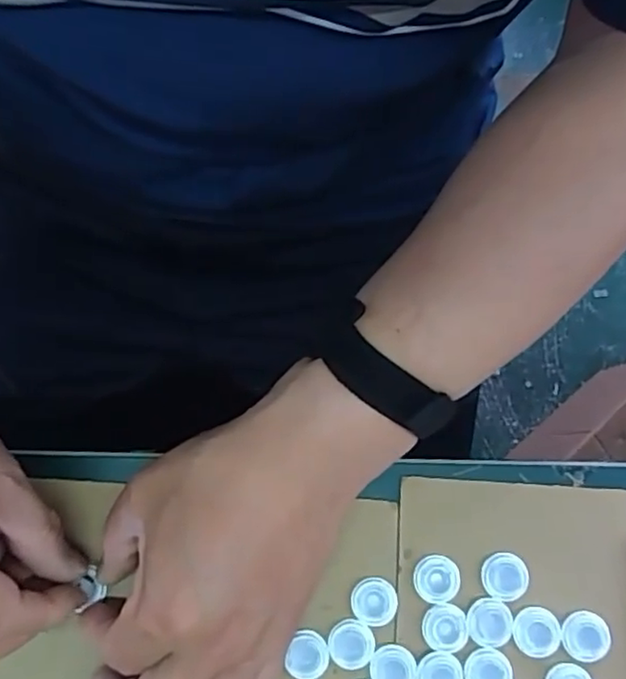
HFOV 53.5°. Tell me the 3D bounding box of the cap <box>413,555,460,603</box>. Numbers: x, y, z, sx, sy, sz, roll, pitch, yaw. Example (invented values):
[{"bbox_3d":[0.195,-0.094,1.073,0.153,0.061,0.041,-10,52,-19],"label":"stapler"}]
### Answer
[{"bbox_3d":[0.062,0.120,0.312,0.022,0.004,0.022,0,80,2],"label":"cap"}]

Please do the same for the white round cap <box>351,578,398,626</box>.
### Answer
[{"bbox_3d":[0.031,0.132,0.311,0.023,0.004,0.022,0,80,2],"label":"white round cap"}]

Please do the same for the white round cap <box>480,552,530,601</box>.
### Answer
[{"bbox_3d":[0.096,0.118,0.309,0.022,0.004,0.022,0,80,2],"label":"white round cap"}]

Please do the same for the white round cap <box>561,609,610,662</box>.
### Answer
[{"bbox_3d":[0.133,0.145,0.302,0.023,0.004,0.022,0,80,2],"label":"white round cap"}]

